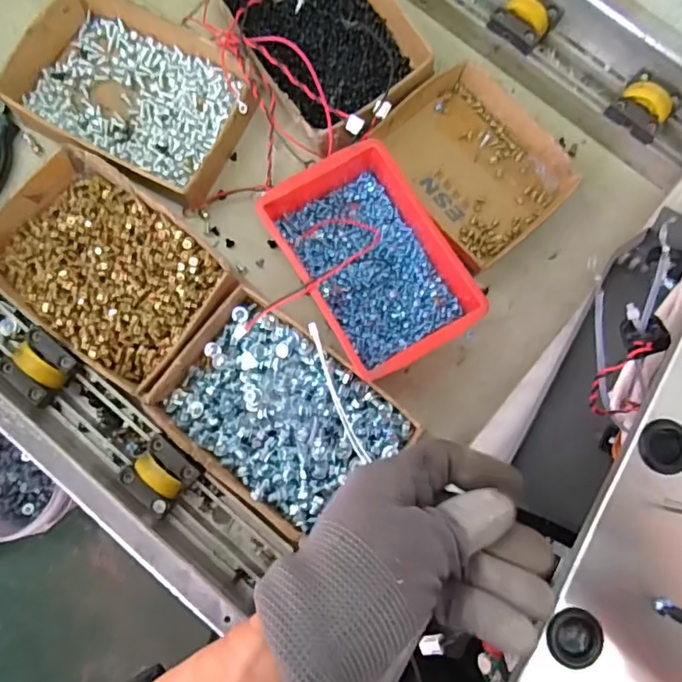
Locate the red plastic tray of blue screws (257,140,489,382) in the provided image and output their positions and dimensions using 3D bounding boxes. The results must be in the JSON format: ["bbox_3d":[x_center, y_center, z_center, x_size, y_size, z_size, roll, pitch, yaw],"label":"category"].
[{"bbox_3d":[0.029,-0.075,0.513,0.133,0.067,0.198,-31,83,-3],"label":"red plastic tray of blue screws"}]

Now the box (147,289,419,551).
[{"bbox_3d":[-0.054,0.067,0.497,0.207,0.061,0.145,38,85,5],"label":"box"}]

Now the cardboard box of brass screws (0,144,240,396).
[{"bbox_3d":[-0.222,-0.069,0.515,0.222,0.049,0.152,38,83,5],"label":"cardboard box of brass screws"}]

